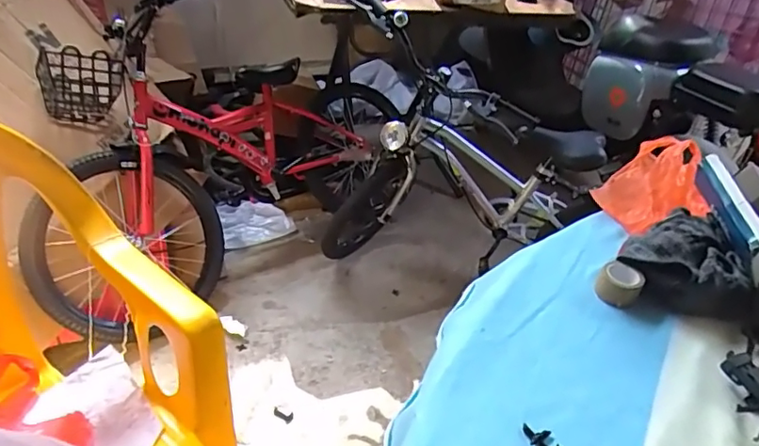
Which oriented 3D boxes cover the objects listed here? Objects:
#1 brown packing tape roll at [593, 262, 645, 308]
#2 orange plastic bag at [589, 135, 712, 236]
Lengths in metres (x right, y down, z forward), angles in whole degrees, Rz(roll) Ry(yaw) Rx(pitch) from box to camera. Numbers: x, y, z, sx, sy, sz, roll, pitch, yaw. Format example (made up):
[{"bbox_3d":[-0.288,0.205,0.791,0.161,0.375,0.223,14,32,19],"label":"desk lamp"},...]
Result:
[{"bbox_3d":[0.220,0.057,0.503,0.037,0.023,0.036,27,42,26],"label":"brown packing tape roll"},{"bbox_3d":[0.315,-0.044,0.620,0.107,0.054,0.147,26,42,25],"label":"orange plastic bag"}]

